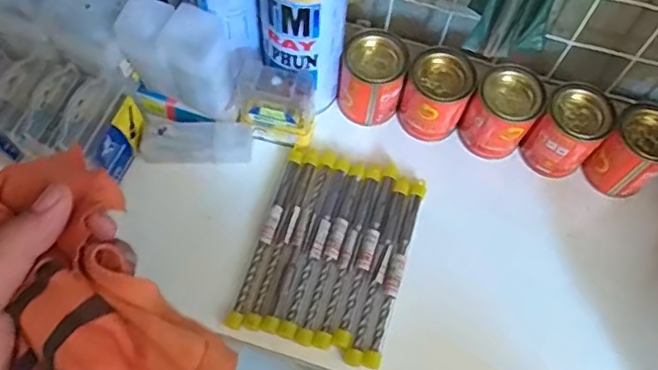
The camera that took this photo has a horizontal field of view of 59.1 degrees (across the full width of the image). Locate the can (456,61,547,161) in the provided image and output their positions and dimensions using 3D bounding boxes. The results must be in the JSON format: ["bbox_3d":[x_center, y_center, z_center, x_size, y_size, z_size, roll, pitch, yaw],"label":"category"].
[{"bbox_3d":[0.149,-0.061,0.502,0.052,0.067,0.053,1,61,-3],"label":"can"}]

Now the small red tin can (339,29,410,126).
[{"bbox_3d":[0.038,-0.093,0.509,0.053,0.063,0.054,1,61,-3],"label":"small red tin can"}]

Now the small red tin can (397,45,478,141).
[{"bbox_3d":[0.092,-0.075,0.503,0.054,0.068,0.052,1,61,-3],"label":"small red tin can"}]

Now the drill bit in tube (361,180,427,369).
[{"bbox_3d":[0.055,0.066,0.466,0.013,0.012,0.161,17,61,6],"label":"drill bit in tube"}]

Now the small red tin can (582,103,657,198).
[{"bbox_3d":[0.258,-0.027,0.492,0.052,0.067,0.051,1,61,-3],"label":"small red tin can"}]

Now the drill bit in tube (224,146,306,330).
[{"bbox_3d":[-0.049,0.039,0.473,0.012,0.015,0.160,16,61,6],"label":"drill bit in tube"}]

